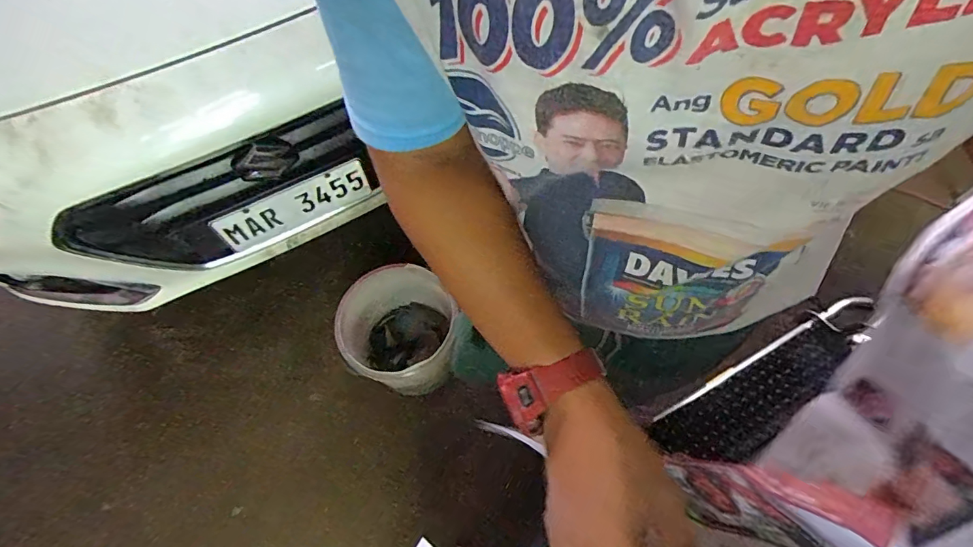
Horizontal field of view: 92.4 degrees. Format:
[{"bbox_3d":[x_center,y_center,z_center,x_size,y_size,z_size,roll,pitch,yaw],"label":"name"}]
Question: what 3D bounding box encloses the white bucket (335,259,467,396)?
[{"bbox_3d":[-0.223,0.158,1.284,0.295,0.311,0.324,-2,63,3],"label":"white bucket"}]

